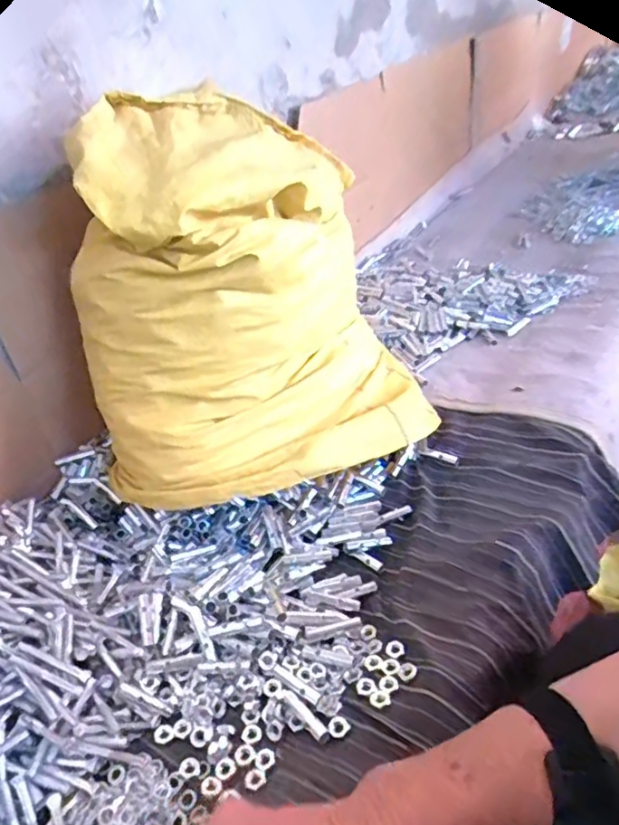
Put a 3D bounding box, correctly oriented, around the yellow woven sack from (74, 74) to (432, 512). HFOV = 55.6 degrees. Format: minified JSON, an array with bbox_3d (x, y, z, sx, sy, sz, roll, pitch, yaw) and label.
[{"bbox_3d":[-0.054,-0.089,0.556,0.332,0.352,0.172,-25,36,-19],"label":"yellow woven sack"}]

